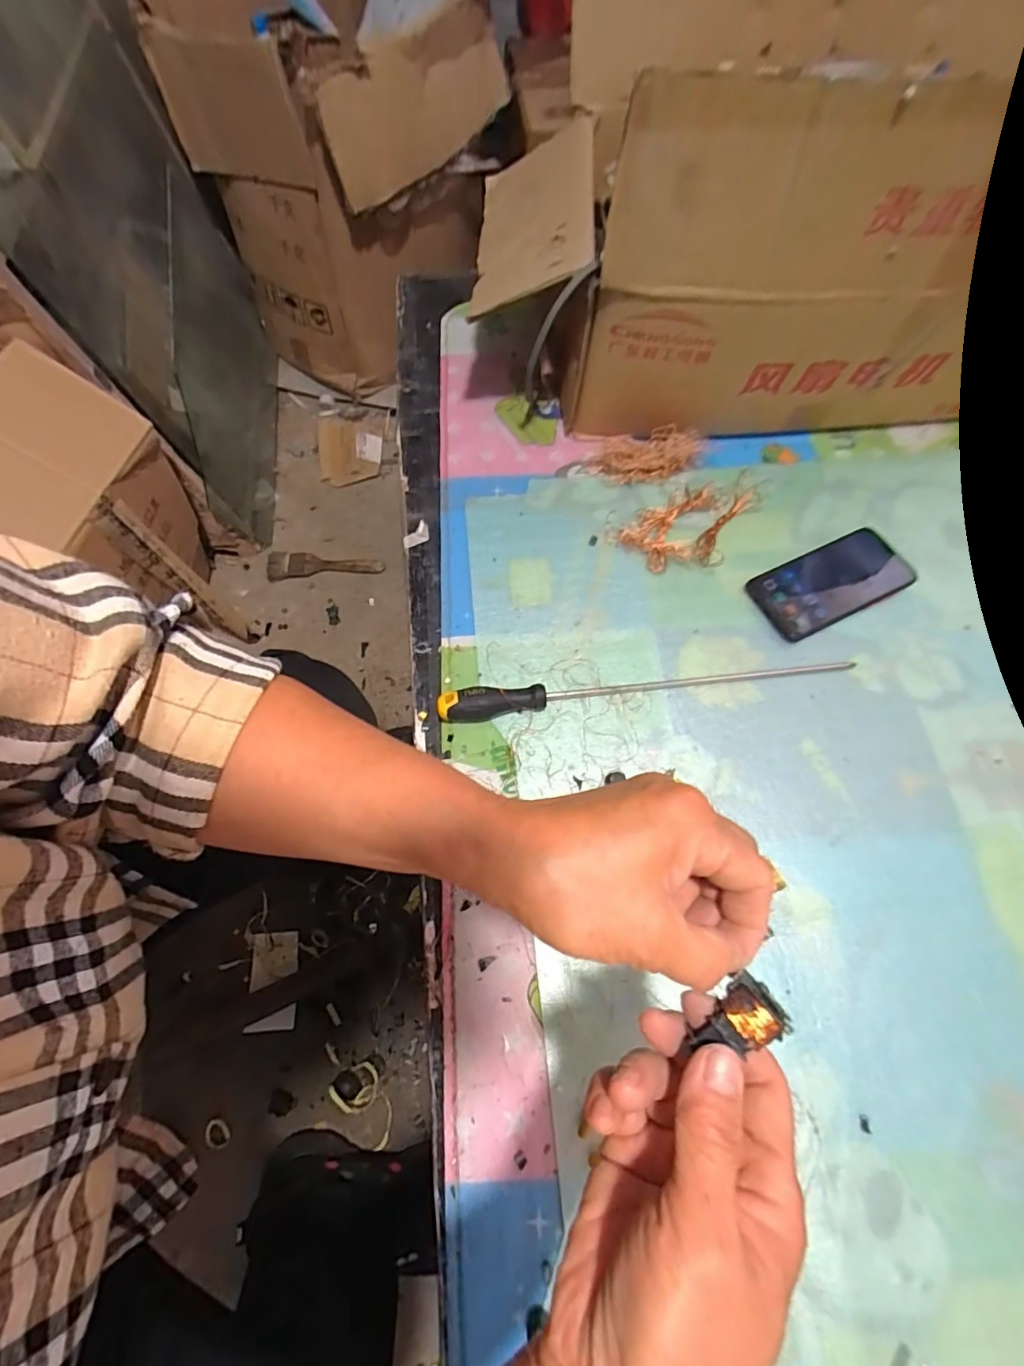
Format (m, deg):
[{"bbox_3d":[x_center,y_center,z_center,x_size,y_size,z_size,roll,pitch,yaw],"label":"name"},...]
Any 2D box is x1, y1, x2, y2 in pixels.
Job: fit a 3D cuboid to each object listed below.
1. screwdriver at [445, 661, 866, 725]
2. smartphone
[{"bbox_3d":[0.126,-0.003,0.481,0.383,0.030,0.026,-9,67,-3],"label":"screwdriver"},{"bbox_3d":[0.326,-0.103,0.536,0.159,0.010,0.078,-24,68,-9],"label":"smartphone"}]

